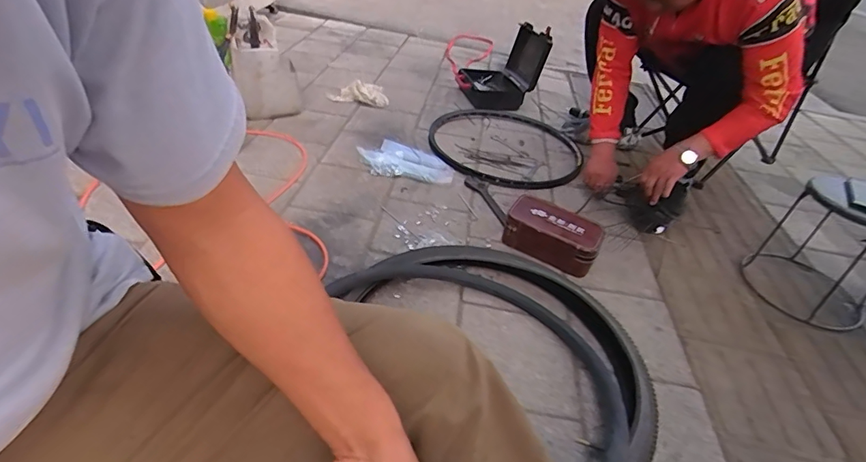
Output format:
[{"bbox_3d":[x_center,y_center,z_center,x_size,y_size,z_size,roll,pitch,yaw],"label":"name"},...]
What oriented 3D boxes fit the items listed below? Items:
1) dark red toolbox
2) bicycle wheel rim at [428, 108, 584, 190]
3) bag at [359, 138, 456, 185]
[{"bbox_3d":[0.306,0.012,1.197,0.237,0.099,0.129,25,41,22],"label":"dark red toolbox"},{"bbox_3d":[0.260,-0.319,1.673,0.552,0.028,0.587,12,37,5],"label":"bicycle wheel rim"},{"bbox_3d":[-0.086,-0.224,1.498,0.309,0.031,0.184,17,38,11],"label":"bag"}]

